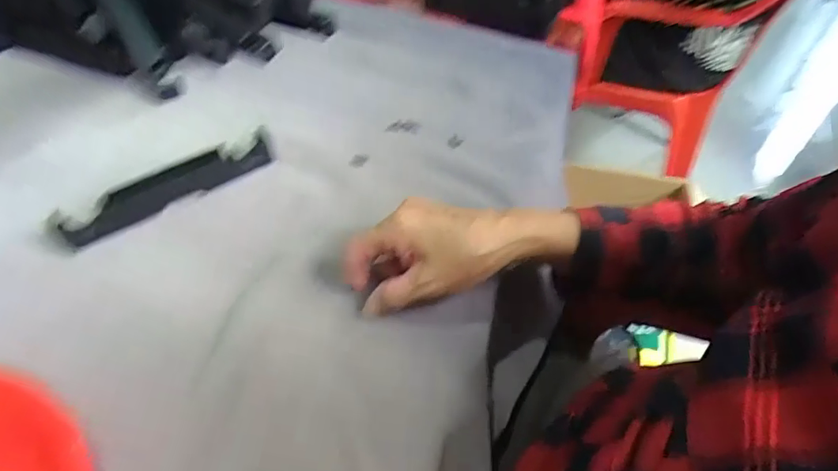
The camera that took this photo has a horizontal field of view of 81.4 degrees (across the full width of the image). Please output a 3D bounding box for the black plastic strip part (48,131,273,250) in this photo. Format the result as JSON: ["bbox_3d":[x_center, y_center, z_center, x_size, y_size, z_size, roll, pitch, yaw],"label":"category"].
[{"bbox_3d":[-0.227,-0.045,0.442,0.191,0.021,0.032,-29,54,-24],"label":"black plastic strip part"}]

